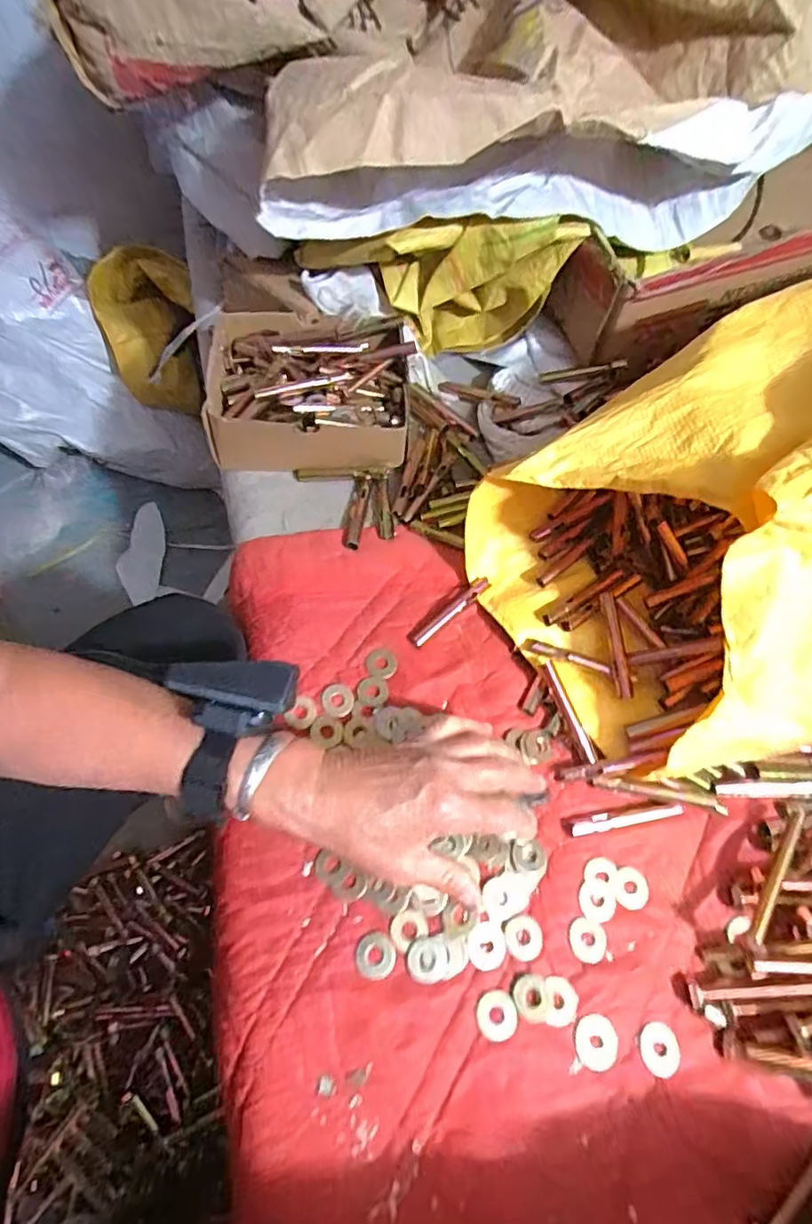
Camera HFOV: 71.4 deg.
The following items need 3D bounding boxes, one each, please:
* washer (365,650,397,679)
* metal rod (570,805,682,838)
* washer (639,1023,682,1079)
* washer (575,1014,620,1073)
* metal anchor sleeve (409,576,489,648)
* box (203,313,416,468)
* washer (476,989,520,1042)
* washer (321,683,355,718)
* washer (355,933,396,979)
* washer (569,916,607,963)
[{"bbox_3d":[-0.020,0.041,0.454,0.024,0.004,0.024,1,63,-1],"label":"washer"},{"bbox_3d":[0.160,0.149,0.409,0.083,0.010,0.011,-9,64,-6],"label":"metal rod"},{"bbox_3d":[0.158,0.273,0.352,0.025,0.004,0.027,1,63,-1],"label":"washer"},{"bbox_3d":[0.119,0.267,0.350,0.026,0.004,0.028,1,63,-1],"label":"washer"},{"bbox_3d":[0.037,0.000,0.473,0.082,0.011,0.012,-38,70,-18],"label":"metal anchor sleeve"},{"bbox_3d":[-0.093,-0.210,0.545,0.192,0.068,0.146,3,63,0],"label":"box"},{"bbox_3d":[0.058,0.253,0.354,0.025,0.004,0.026,1,63,-1],"label":"washer"},{"bbox_3d":[-0.052,0.068,0.434,0.024,0.004,0.027,-10,64,-7],"label":"washer"},{"bbox_3d":[-0.019,0.219,0.361,0.025,0.004,0.025,1,63,-1],"label":"washer"},{"bbox_3d":[0.121,0.217,0.374,0.025,0.004,0.026,1,63,-1],"label":"washer"}]

